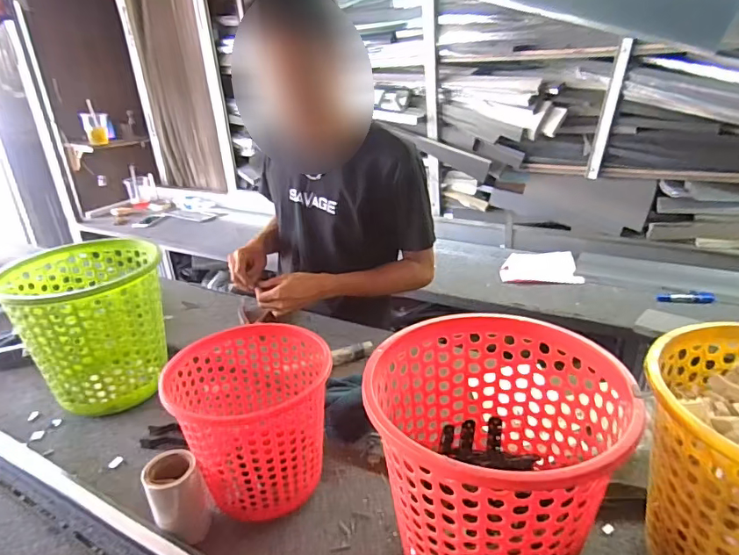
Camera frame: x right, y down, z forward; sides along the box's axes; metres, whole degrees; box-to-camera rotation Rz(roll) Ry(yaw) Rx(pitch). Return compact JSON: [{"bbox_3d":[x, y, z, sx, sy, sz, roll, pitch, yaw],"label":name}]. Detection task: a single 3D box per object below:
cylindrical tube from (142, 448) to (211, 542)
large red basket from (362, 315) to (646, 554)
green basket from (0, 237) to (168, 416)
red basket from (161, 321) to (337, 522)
[{"bbox_3d":[-0.233,0.275,0.605,0.065,0.107,0.059,-15,26,-24],"label":"cylindrical tube"},{"bbox_3d":[0.126,0.196,0.513,0.233,0.232,0.233,4,25,17],"label":"large red basket"},{"bbox_3d":[-0.478,0.094,0.871,0.232,0.258,0.235,16,30,37],"label":"green basket"},{"bbox_3d":[-0.149,0.184,0.640,0.188,0.181,0.177,-8,24,-11],"label":"red basket"}]

